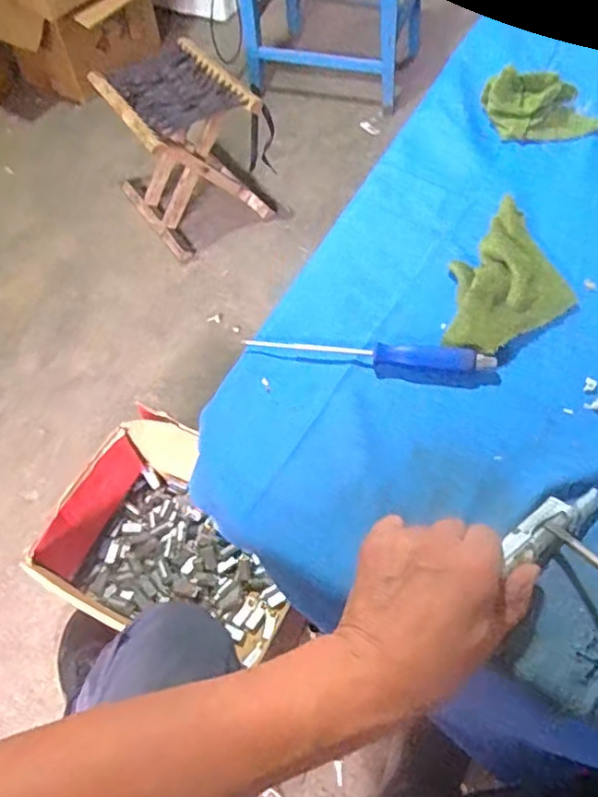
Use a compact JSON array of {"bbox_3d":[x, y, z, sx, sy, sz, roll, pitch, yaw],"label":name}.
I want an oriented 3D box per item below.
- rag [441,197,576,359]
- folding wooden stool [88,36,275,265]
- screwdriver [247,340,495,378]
[{"bbox_3d":[0.171,-0.096,0.487,0.093,0.031,0.156,33,66,23],"label":"rag"},{"bbox_3d":[-0.267,-0.585,1.416,0.279,0.308,0.318,-32,61,-15],"label":"folding wooden stool"},{"bbox_3d":[0.054,-0.035,0.465,0.184,0.021,0.025,11,59,11],"label":"screwdriver"}]

